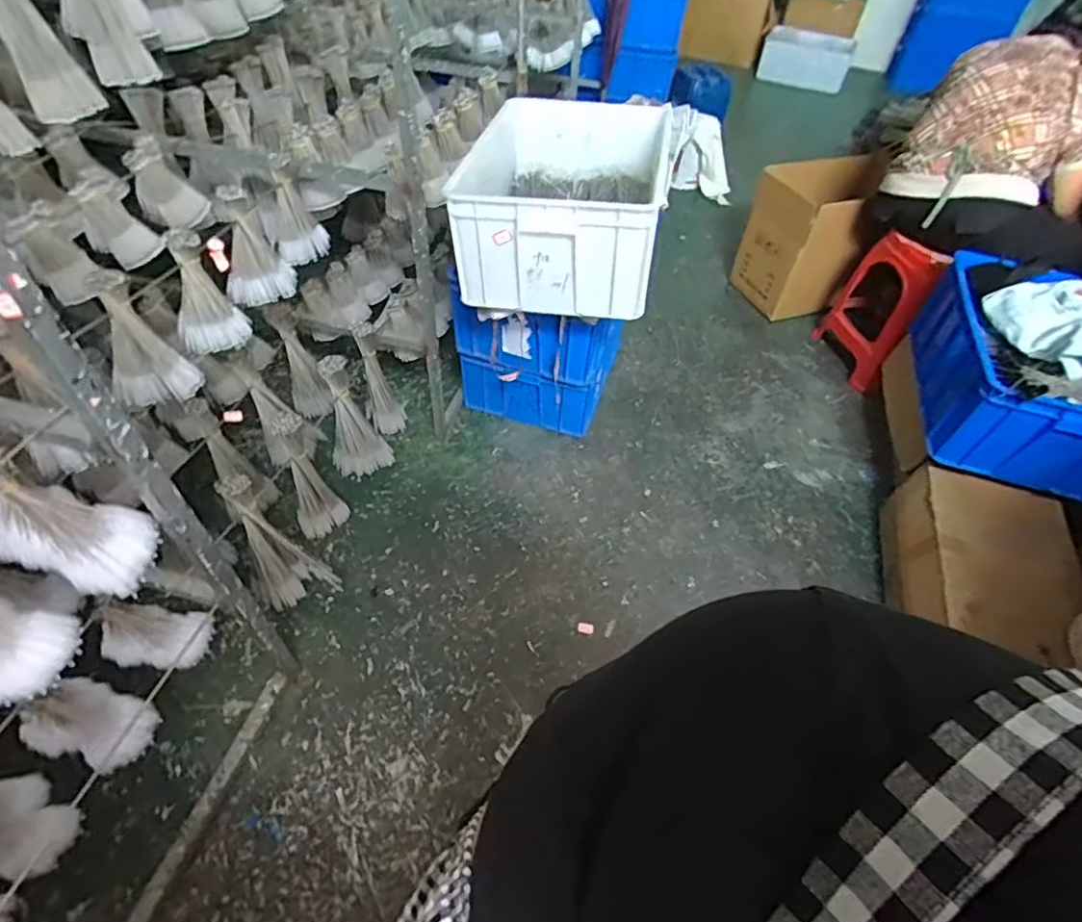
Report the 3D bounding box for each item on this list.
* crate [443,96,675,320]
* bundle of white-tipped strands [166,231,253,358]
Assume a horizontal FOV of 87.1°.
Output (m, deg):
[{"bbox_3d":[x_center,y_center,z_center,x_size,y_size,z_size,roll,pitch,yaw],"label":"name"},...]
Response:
[{"bbox_3d":[0.056,-0.607,1.312,0.421,0.254,0.557,13,50,1],"label":"crate"},{"bbox_3d":[-0.593,-0.300,0.987,0.110,0.209,0.105,-27,60,-28],"label":"bundle of white-tipped strands"}]

